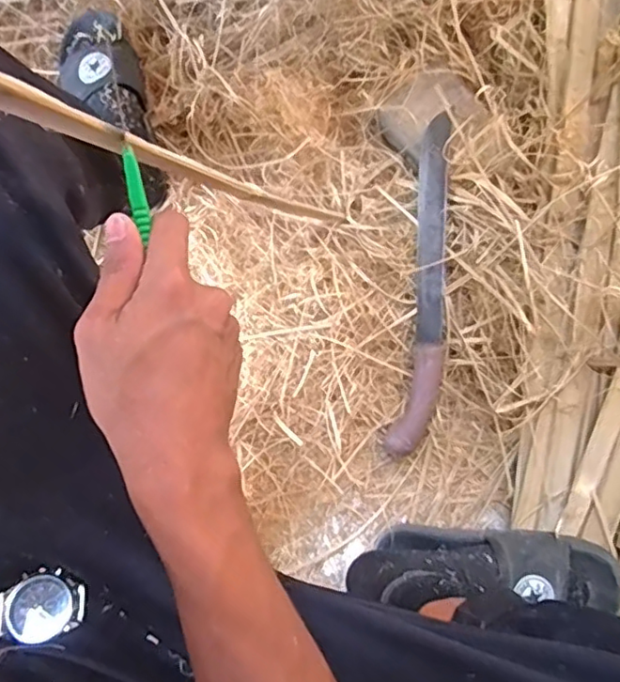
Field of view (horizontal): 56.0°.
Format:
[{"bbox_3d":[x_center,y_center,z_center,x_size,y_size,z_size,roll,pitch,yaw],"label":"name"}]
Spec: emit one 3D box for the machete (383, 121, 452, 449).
[{"bbox_3d":[0.139,-0.071,0.684,0.057,0.034,0.407,8,79,2],"label":"machete"}]

